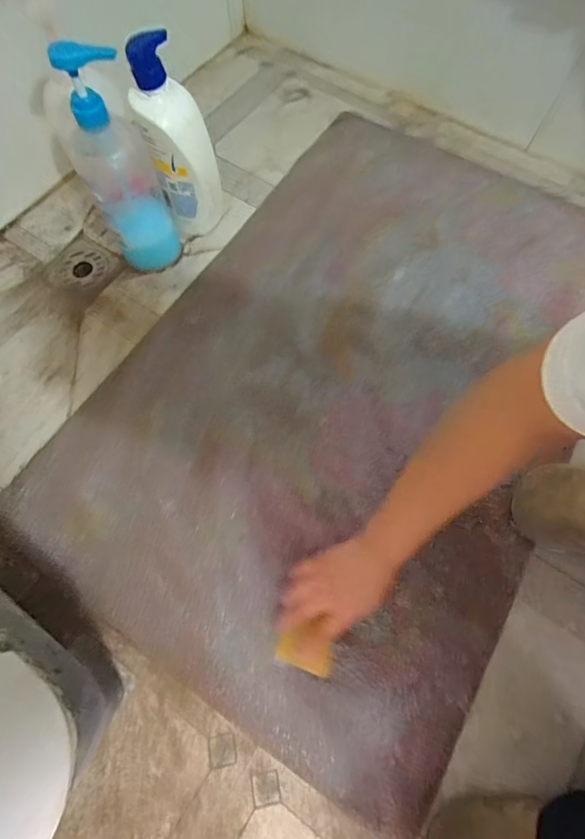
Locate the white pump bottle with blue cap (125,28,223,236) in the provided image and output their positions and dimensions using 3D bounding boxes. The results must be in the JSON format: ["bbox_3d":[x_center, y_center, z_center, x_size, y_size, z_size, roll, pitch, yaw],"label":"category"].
[{"bbox_3d":[-0.148,-0.355,0.527,0.090,0.225,0.065,-15,70,-6],"label":"white pump bottle with blue cap"}]

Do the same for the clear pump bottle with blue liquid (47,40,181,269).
[{"bbox_3d":[-0.217,-0.309,0.497,0.084,0.263,0.080,-20,71,-7],"label":"clear pump bottle with blue liquid"}]

